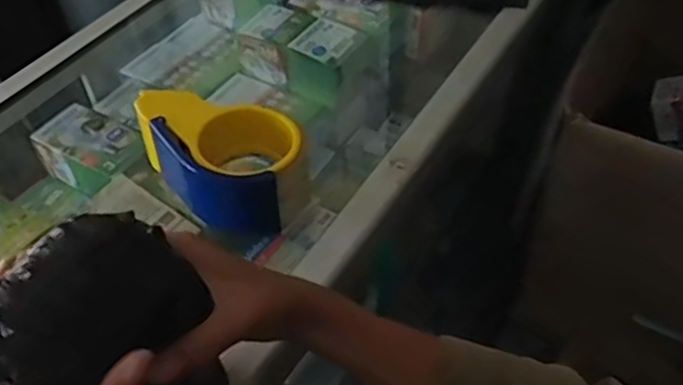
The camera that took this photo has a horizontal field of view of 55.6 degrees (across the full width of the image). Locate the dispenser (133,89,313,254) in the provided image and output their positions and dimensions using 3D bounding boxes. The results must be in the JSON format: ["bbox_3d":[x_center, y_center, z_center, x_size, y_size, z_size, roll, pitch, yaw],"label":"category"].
[{"bbox_3d":[-0.091,-0.017,0.491,0.141,0.073,0.082,11,49,13],"label":"dispenser"}]

